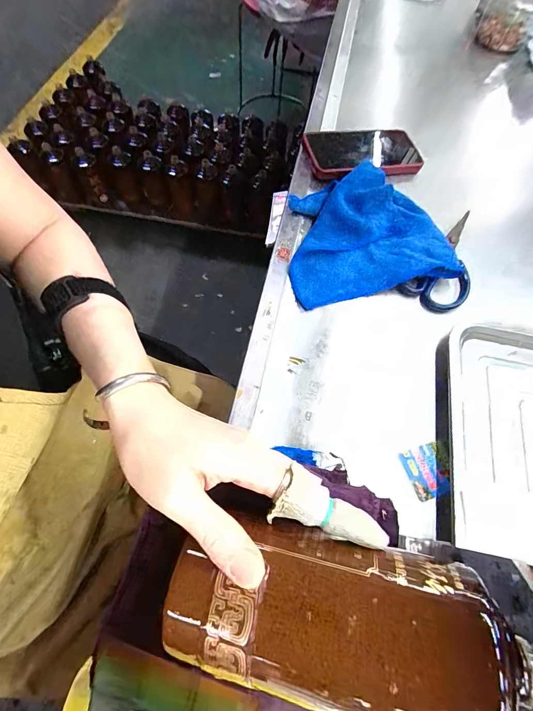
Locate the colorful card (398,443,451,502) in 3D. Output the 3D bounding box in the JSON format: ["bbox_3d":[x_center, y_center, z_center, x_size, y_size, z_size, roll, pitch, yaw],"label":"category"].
[{"bbox_3d":[0.153,0.109,0.310,0.045,0.004,0.045,-12,67,-9],"label":"colorful card"}]

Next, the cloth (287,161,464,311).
[{"bbox_3d":[0.111,-0.152,0.398,0.190,0.025,0.166,-12,67,-9],"label":"cloth"}]

